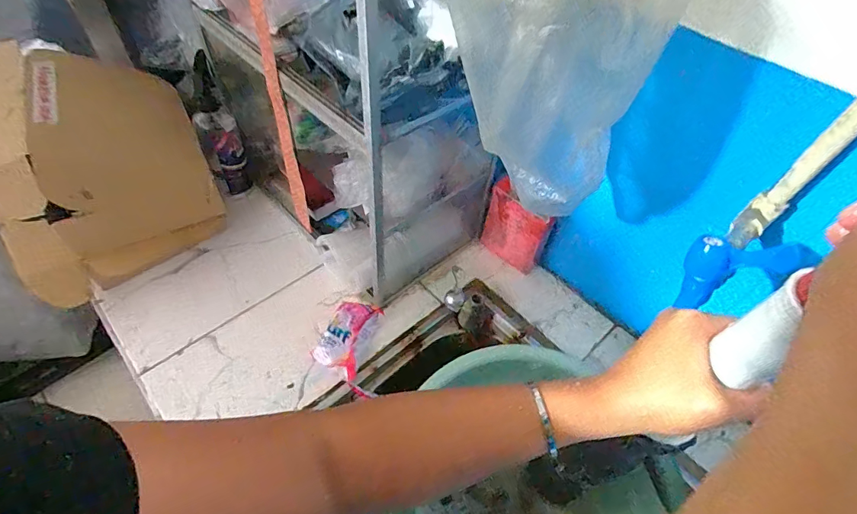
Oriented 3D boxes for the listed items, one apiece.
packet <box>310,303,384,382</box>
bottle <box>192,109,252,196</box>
[{"bbox_3d":[-0.114,0.112,0.629,0.065,0.046,0.117,21,53,11],"label":"packet"},{"bbox_3d":[-0.349,-0.171,0.756,0.062,0.157,0.045,-22,57,-21],"label":"bottle"}]

